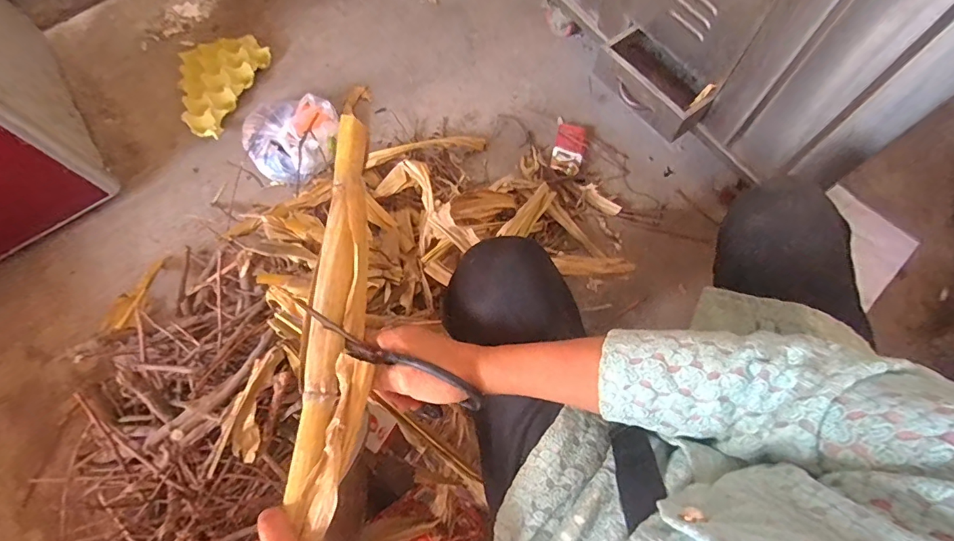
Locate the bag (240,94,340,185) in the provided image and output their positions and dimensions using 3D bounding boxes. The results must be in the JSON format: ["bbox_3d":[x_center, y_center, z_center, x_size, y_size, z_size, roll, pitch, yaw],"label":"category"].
[{"bbox_3d":[-0.389,-0.277,0.977,0.182,0.080,0.185,-2,70,1],"label":"bag"}]

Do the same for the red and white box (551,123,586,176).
[{"bbox_3d":[0.193,-0.253,0.985,0.059,0.027,0.124,13,71,7],"label":"red and white box"}]

